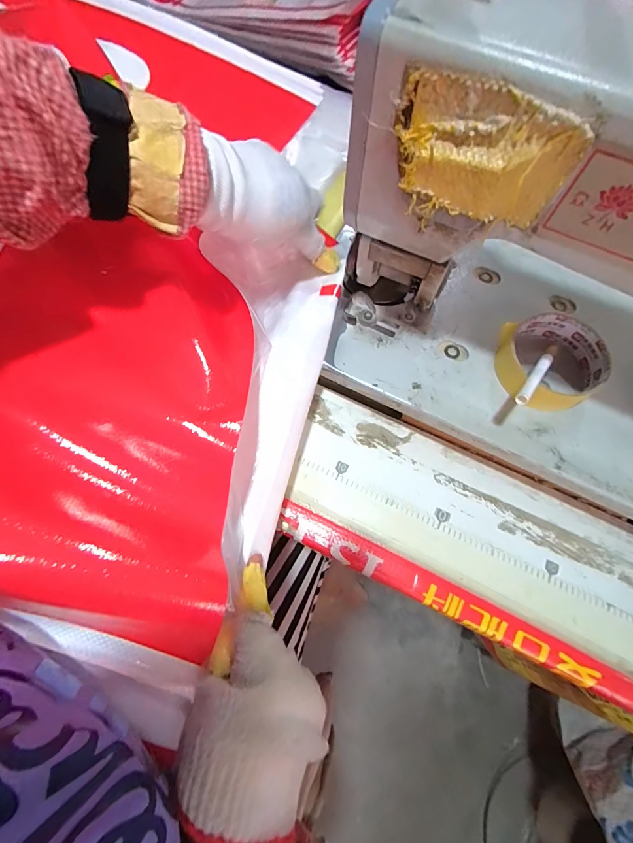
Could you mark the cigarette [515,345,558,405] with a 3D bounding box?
[{"bbox_3d":[0.172,-0.037,0.283,0.009,0.007,0.090,42,53,12],"label":"cigarette"}]

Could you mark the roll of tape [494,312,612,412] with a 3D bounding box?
[{"bbox_3d":[0.202,-0.051,0.314,0.081,0.028,0.079,0,70,0],"label":"roll of tape"}]

